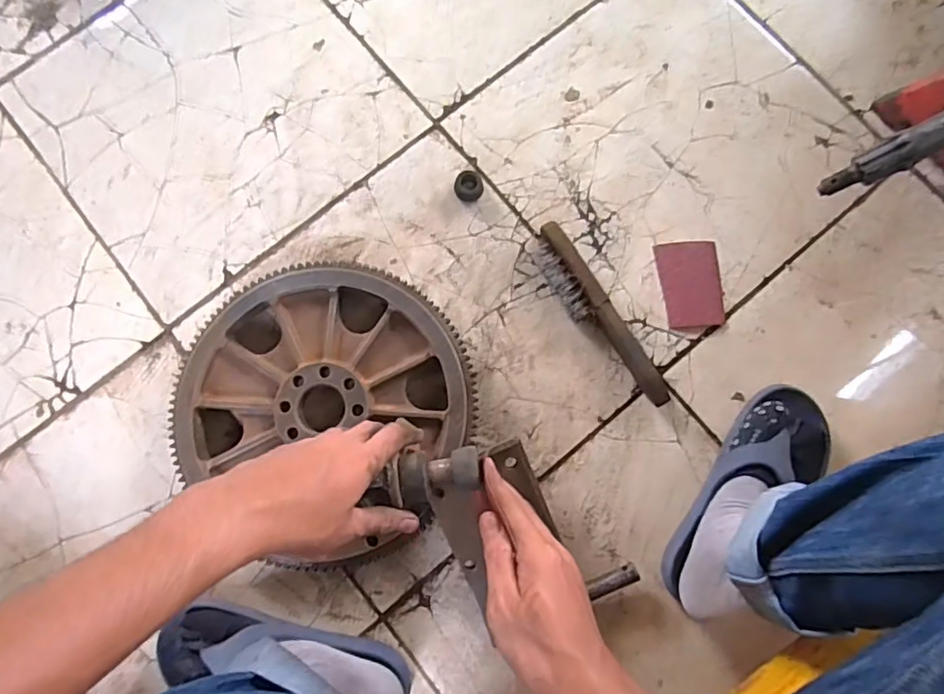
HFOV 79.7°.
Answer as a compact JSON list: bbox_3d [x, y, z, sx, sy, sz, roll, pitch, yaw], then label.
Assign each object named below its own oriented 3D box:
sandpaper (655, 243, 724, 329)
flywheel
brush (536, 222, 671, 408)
[{"bbox_3d":[0.257,-0.074,0.659,0.070,0.004,0.101,-6,81,0],"label":"sandpaper"},{"bbox_3d":[-0.157,0.068,0.616,0.309,0.055,0.312,0,81,1],"label":"flywheel"},{"bbox_3d":[0.141,-0.034,0.641,0.046,0.032,0.234,-33,82,-5],"label":"brush"}]

